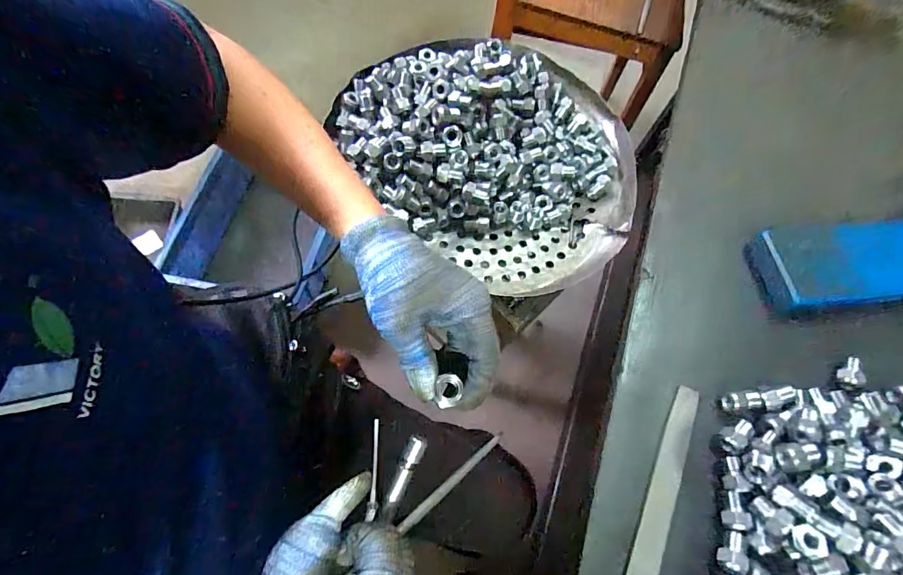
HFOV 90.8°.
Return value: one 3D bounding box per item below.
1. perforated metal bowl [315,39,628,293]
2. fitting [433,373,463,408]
[{"bbox_3d":[0.053,-0.177,0.549,0.373,0.085,0.336,33,68,9],"label":"perforated metal bowl"},{"bbox_3d":[-0.002,0.068,0.288,0.015,0.020,0.019,12,66,2],"label":"fitting"}]

